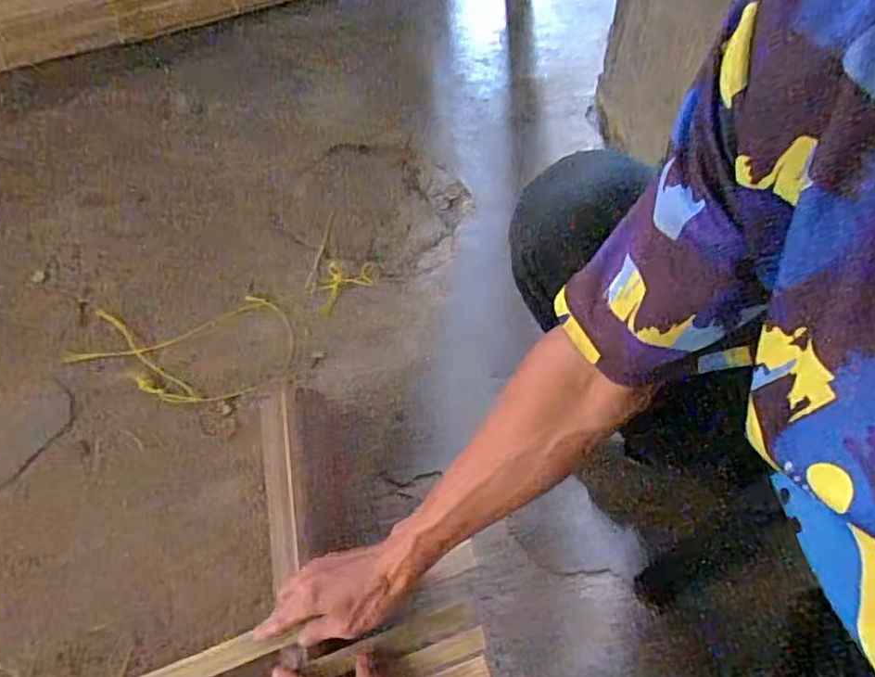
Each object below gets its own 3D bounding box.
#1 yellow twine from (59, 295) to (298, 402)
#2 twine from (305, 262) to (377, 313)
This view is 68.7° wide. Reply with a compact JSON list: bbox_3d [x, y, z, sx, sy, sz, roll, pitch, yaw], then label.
[{"bbox_3d":[-0.298,0.013,0.747,0.260,0.015,0.132,-4,59,-3],"label":"yellow twine"},{"bbox_3d":[-0.117,-0.071,0.784,0.090,0.004,0.054,-38,67,-21],"label":"twine"}]

